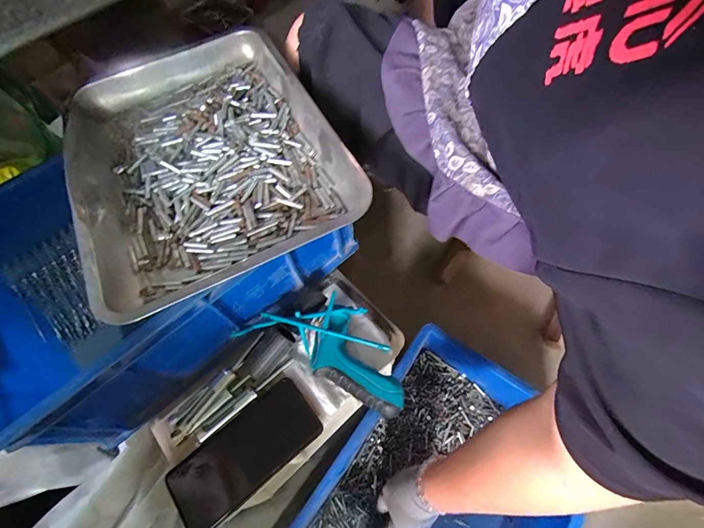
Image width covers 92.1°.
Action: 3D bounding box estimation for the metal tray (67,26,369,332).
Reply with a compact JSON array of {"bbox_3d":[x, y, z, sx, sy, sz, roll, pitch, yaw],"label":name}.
[{"bbox_3d":[-0.164,-0.123,0.371,0.262,0.038,0.343,-26,64,-10],"label":"metal tray"}]

